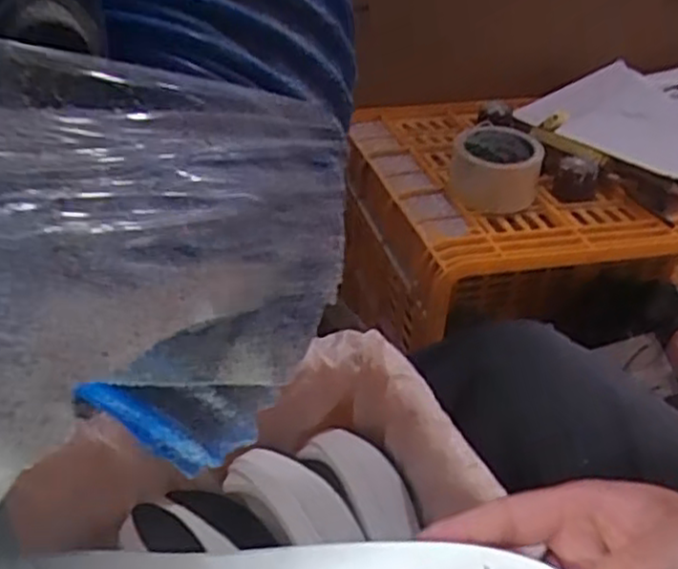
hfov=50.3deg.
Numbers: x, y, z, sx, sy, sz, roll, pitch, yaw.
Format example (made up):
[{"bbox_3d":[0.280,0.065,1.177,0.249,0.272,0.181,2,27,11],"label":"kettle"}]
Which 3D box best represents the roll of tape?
[{"bbox_3d":[0.175,-0.133,0.816,0.095,0.071,0.095,7,34,6],"label":"roll of tape"}]

